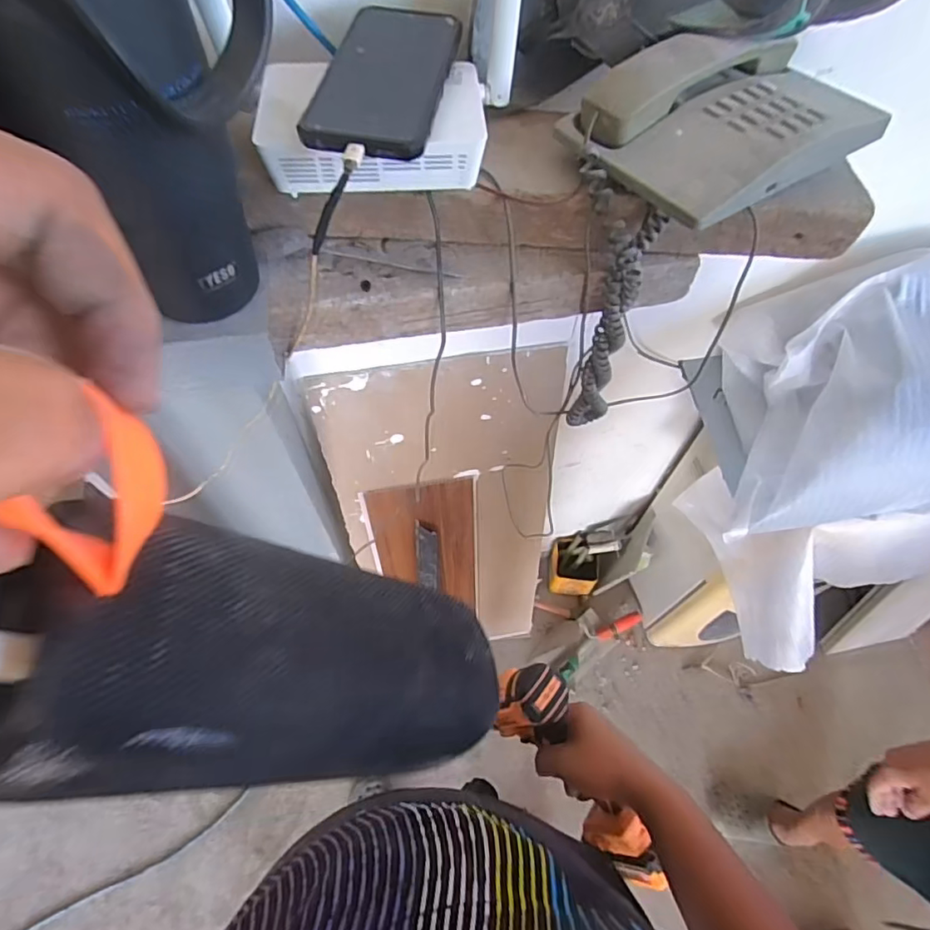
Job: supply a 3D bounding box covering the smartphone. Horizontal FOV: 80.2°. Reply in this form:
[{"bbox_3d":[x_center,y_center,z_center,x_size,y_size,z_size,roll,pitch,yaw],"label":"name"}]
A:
[{"bbox_3d":[-0.054,-0.272,0.386,0.080,0.013,0.170,8,60,3],"label":"smartphone"}]

